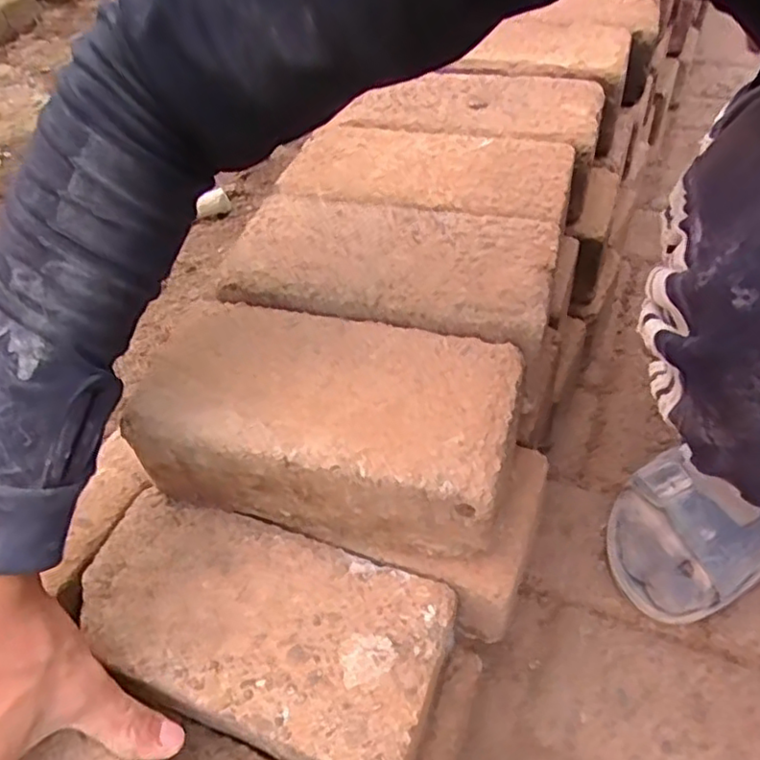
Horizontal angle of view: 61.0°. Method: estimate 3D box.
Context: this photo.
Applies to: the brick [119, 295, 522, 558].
[{"bbox_3d":[-0.029,0.021,0.373,0.201,0.064,0.101,10,51,14],"label":"brick"}]

